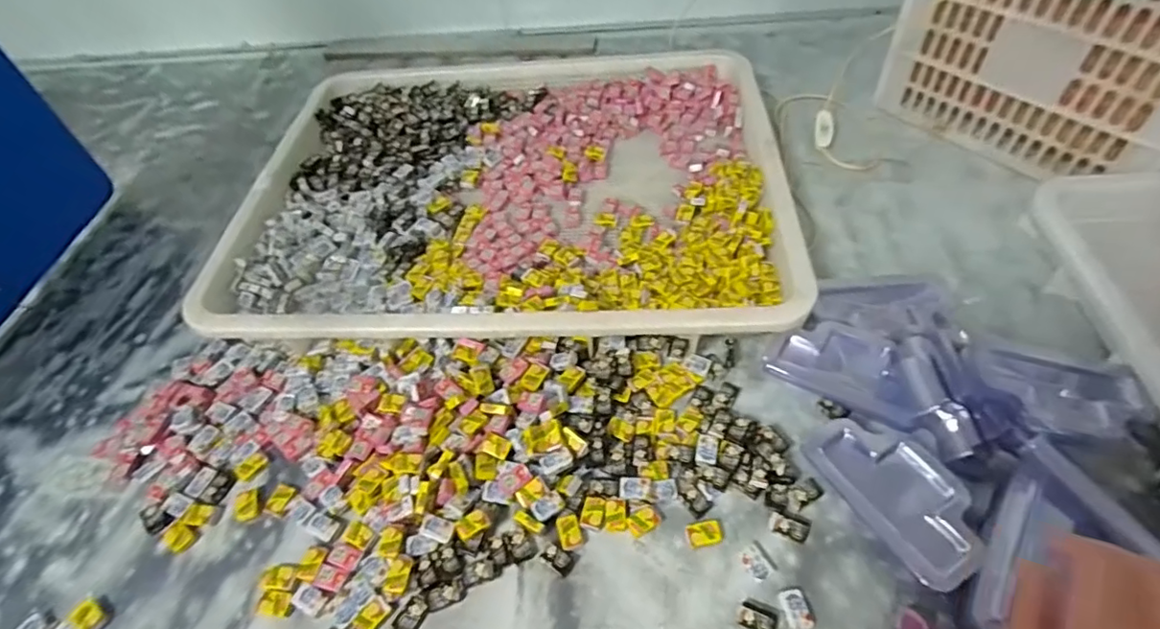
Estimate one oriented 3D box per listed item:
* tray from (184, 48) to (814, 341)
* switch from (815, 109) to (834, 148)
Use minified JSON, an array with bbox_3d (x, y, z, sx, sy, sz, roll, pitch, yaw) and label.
[{"bbox_3d":[-0.082,-0.172,0.710,0.621,0.070,0.517,-1,52,4],"label":"tray"},{"bbox_3d":[0.332,-0.252,0.752,0.024,0.011,0.053,6,86,10],"label":"switch"}]

